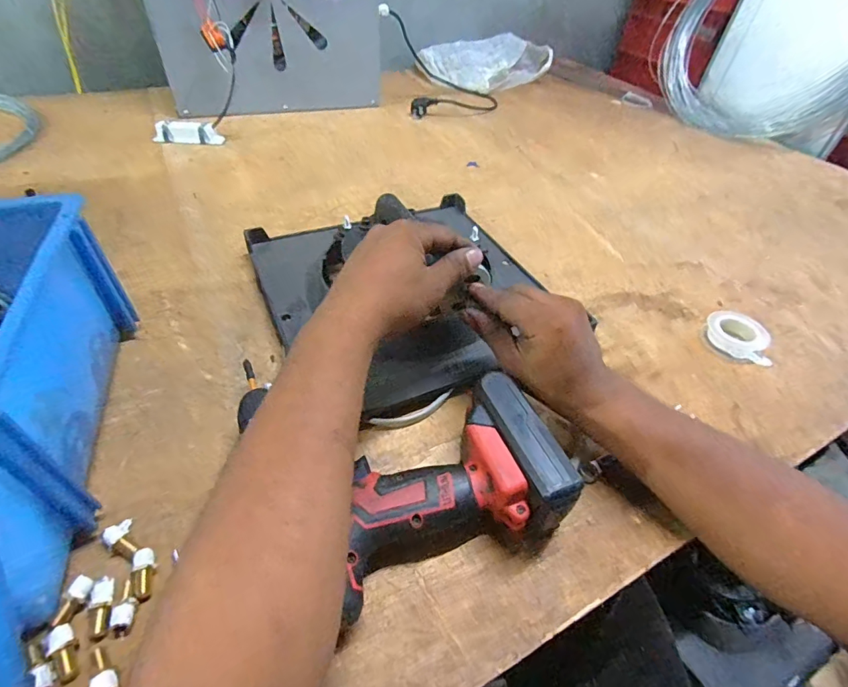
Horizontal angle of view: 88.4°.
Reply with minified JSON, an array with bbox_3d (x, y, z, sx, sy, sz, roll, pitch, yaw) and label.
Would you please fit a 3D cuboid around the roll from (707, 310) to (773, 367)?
[{"bbox_3d":[0.346,-0.008,0.480,0.065,0.024,0.052,17,46,11],"label":"roll"}]

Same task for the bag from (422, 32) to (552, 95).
[{"bbox_3d":[0.150,-0.765,1.178,0.322,0.073,0.261,-33,57,-32],"label":"bag"}]

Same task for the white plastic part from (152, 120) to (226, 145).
[{"bbox_3d":[-0.414,-0.371,0.763,0.111,0.029,0.033,-5,46,-11],"label":"white plastic part"}]

